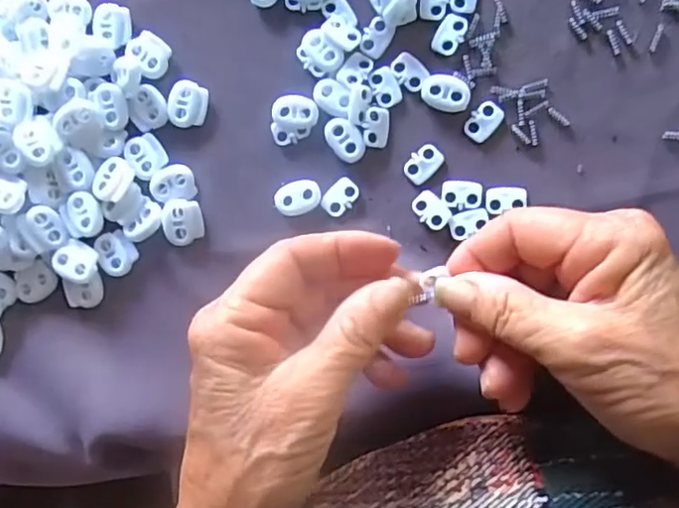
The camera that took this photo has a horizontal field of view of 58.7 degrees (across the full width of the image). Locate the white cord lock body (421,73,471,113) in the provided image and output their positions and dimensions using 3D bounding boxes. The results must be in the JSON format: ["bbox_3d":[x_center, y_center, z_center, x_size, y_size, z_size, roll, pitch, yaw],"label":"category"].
[{"bbox_3d":[0.050,-0.075,0.282,0.023,0.004,0.017,20,93,6],"label":"white cord lock body"}]

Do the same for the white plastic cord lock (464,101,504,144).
[{"bbox_3d":[0.068,-0.062,0.280,0.013,0.004,0.019,43,95,5],"label":"white plastic cord lock"}]

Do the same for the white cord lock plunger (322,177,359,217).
[{"bbox_3d":[0.000,-0.027,0.290,0.013,0.004,0.020,41,95,5],"label":"white cord lock plunger"}]

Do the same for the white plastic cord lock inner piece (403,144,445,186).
[{"bbox_3d":[0.040,-0.043,0.285,0.013,0.004,0.020,44,95,5],"label":"white plastic cord lock inner piece"}]

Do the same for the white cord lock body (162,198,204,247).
[{"bbox_3d":[-0.077,-0.015,0.296,0.019,0.007,0.022,4,91,7],"label":"white cord lock body"}]

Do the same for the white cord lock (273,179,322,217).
[{"bbox_3d":[-0.020,-0.028,0.291,0.022,0.004,0.016,-16,89,7],"label":"white cord lock"}]

